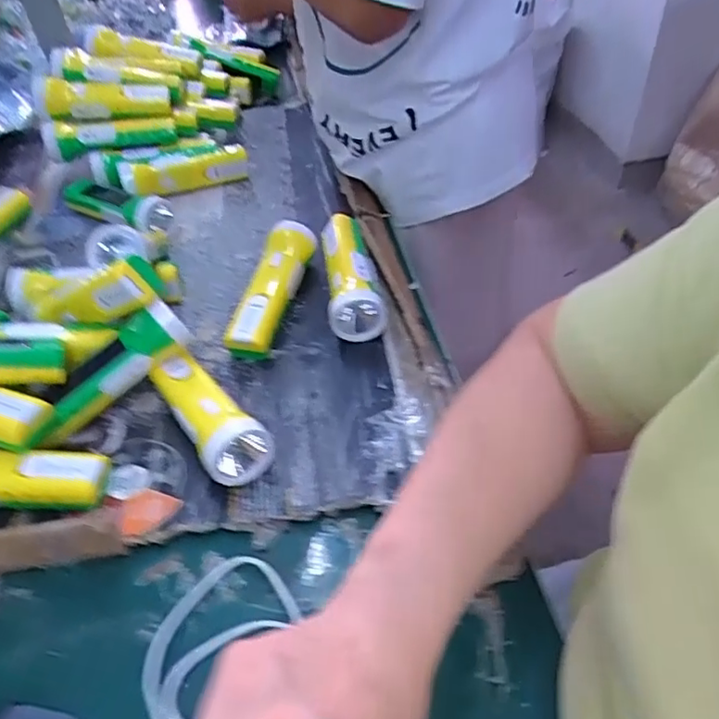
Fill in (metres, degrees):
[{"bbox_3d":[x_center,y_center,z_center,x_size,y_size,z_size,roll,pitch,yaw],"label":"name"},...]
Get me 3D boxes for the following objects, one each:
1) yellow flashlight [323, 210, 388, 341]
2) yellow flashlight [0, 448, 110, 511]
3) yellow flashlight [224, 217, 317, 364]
[{"bbox_3d":[-0.010,-0.090,0.632,0.052,0.053,0.161,-8,46,-2],"label":"yellow flashlight"},{"bbox_3d":[-0.287,0.092,0.471,0.171,0.051,0.045,-3,46,4],"label":"yellow flashlight"},{"bbox_3d":[-0.091,-0.074,0.620,0.052,0.051,0.161,8,47,14],"label":"yellow flashlight"}]

